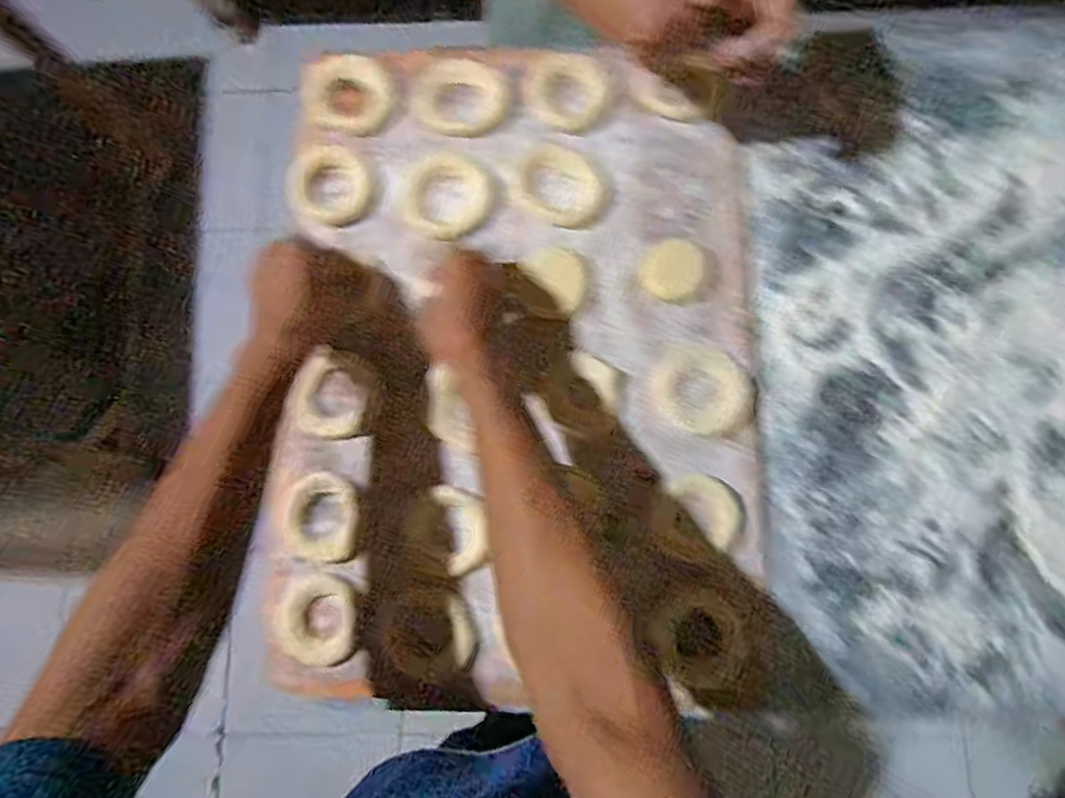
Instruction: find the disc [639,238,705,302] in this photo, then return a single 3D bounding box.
[{"bbox_3d":[0.127,-0.118,0.560,0.052,0.006,0.060,25,81,5],"label":"disc"}]

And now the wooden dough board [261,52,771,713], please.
[{"bbox_3d":[-0.010,-0.042,0.550,0.413,0.028,0.570,0,79,1],"label":"wooden dough board"}]

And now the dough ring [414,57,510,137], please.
[{"bbox_3d":[-0.067,-0.287,0.588,0.085,0.010,0.075,-15,80,-2],"label":"dough ring"}]

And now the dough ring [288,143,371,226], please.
[{"bbox_3d":[-0.187,-0.197,0.572,0.071,0.011,0.081,-30,80,-5],"label":"dough ring"}]

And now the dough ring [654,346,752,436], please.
[{"bbox_3d":[0.148,-0.007,0.538,0.082,0.012,0.071,39,82,7],"label":"dough ring"}]

